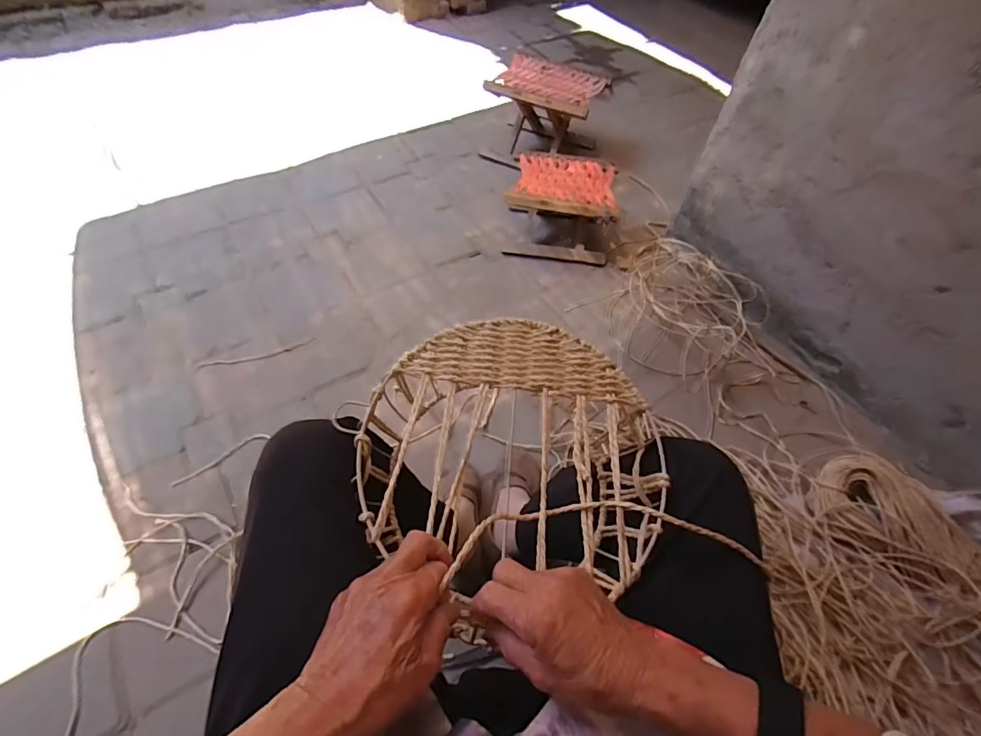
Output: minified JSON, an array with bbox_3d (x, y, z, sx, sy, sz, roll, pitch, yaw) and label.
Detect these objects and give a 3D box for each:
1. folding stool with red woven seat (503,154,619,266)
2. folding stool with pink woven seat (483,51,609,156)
[{"bbox_3d":[0.183,-0.421,1.289,0.272,0.186,0.233,6,54,-1],"label":"folding stool with red woven seat"},{"bbox_3d":[0.170,-0.785,1.514,0.304,0.230,0.270,25,57,12],"label":"folding stool with pink woven seat"}]

